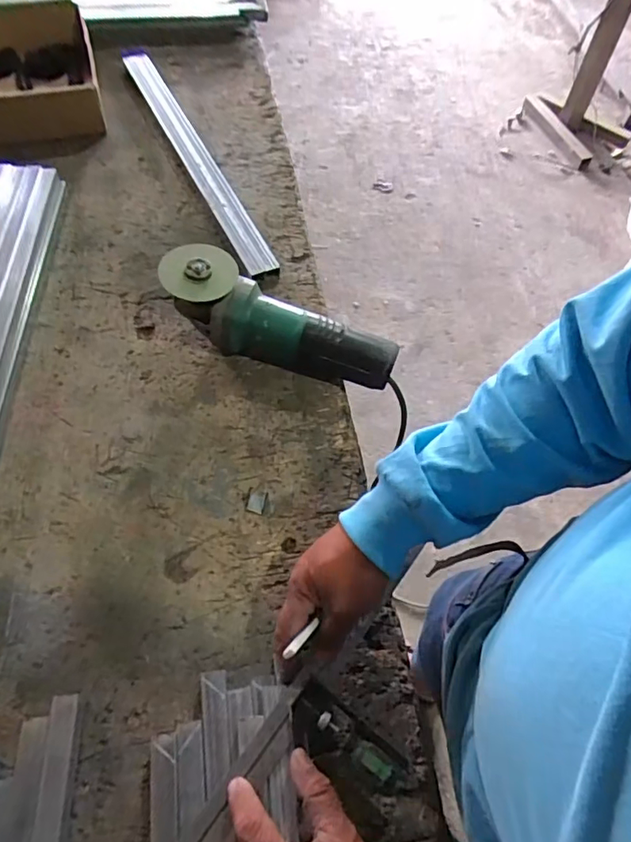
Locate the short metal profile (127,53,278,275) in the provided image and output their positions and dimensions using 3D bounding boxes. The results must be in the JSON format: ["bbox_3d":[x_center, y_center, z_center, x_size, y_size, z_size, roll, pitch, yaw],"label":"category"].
[{"bbox_3d":[-0.187,-0.411,0.797,0.046,0.027,0.556,-22,64,-15],"label":"short metal profile"}]

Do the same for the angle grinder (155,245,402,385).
[{"bbox_3d":[-0.038,-0.116,0.604,0.270,0.096,0.078,15,61,5],"label":"angle grinder"}]

